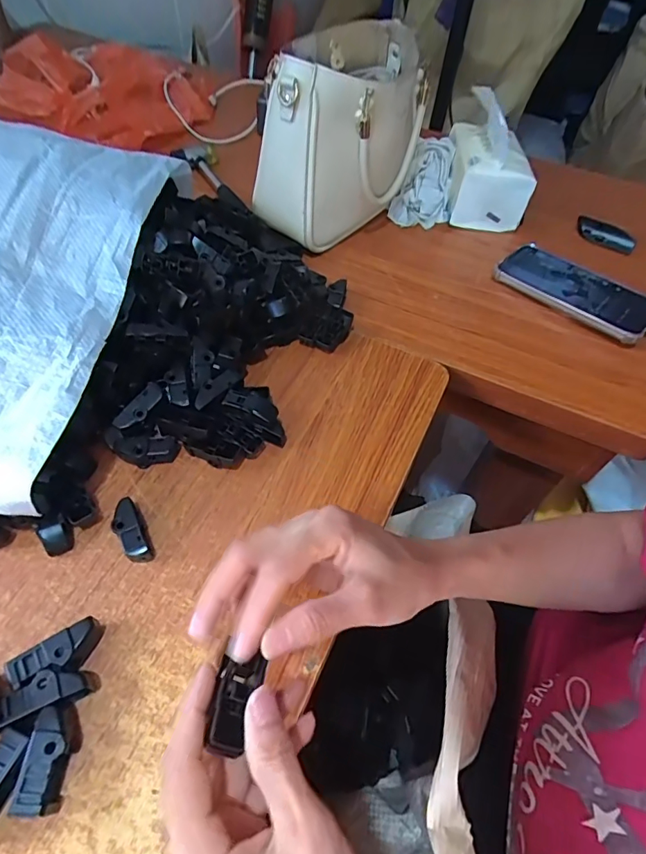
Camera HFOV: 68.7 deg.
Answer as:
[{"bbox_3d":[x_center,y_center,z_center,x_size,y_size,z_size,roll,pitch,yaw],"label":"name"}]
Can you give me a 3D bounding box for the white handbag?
[{"bbox_3d":[0.025,-0.334,0.554,0.154,0.178,0.226,14,54,6],"label":"white handbag"}]

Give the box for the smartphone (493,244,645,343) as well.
[{"bbox_3d":[0.282,-0.154,0.526,0.164,0.013,0.082,38,63,25],"label":"smartphone"}]

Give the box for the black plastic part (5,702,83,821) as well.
[{"bbox_3d":[-0.147,0.180,0.257,0.020,0.023,0.049,5,54,0],"label":"black plastic part"}]

